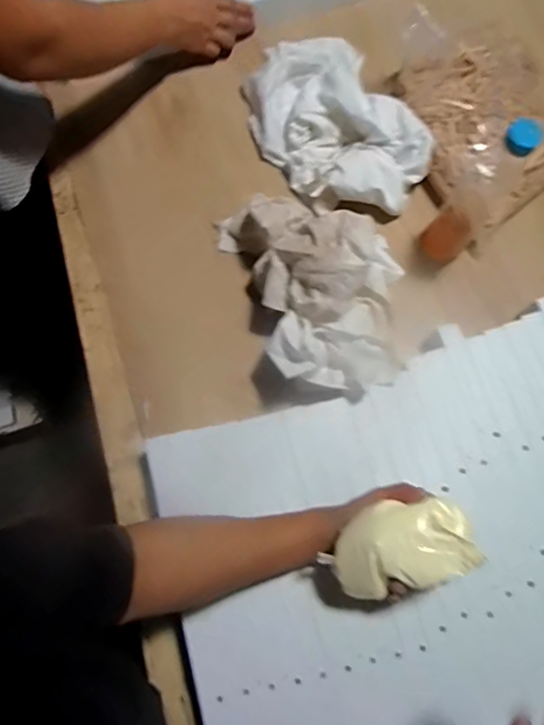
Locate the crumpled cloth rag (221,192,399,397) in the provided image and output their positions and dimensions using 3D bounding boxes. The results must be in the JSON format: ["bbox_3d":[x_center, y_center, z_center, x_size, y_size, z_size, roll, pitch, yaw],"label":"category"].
[{"bbox_3d":[0.062,-0.096,0.588,0.184,0.113,0.283,-21,76,-6],"label":"crumpled cloth rag"}]

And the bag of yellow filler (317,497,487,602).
[{"bbox_3d":[0.117,0.170,0.448,0.120,0.048,0.070,-24,76,8],"label":"bag of yellow filler"}]

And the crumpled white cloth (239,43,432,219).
[{"bbox_3d":[0.078,-0.336,0.674,0.191,0.074,0.293,-18,76,-5],"label":"crumpled white cloth"}]

